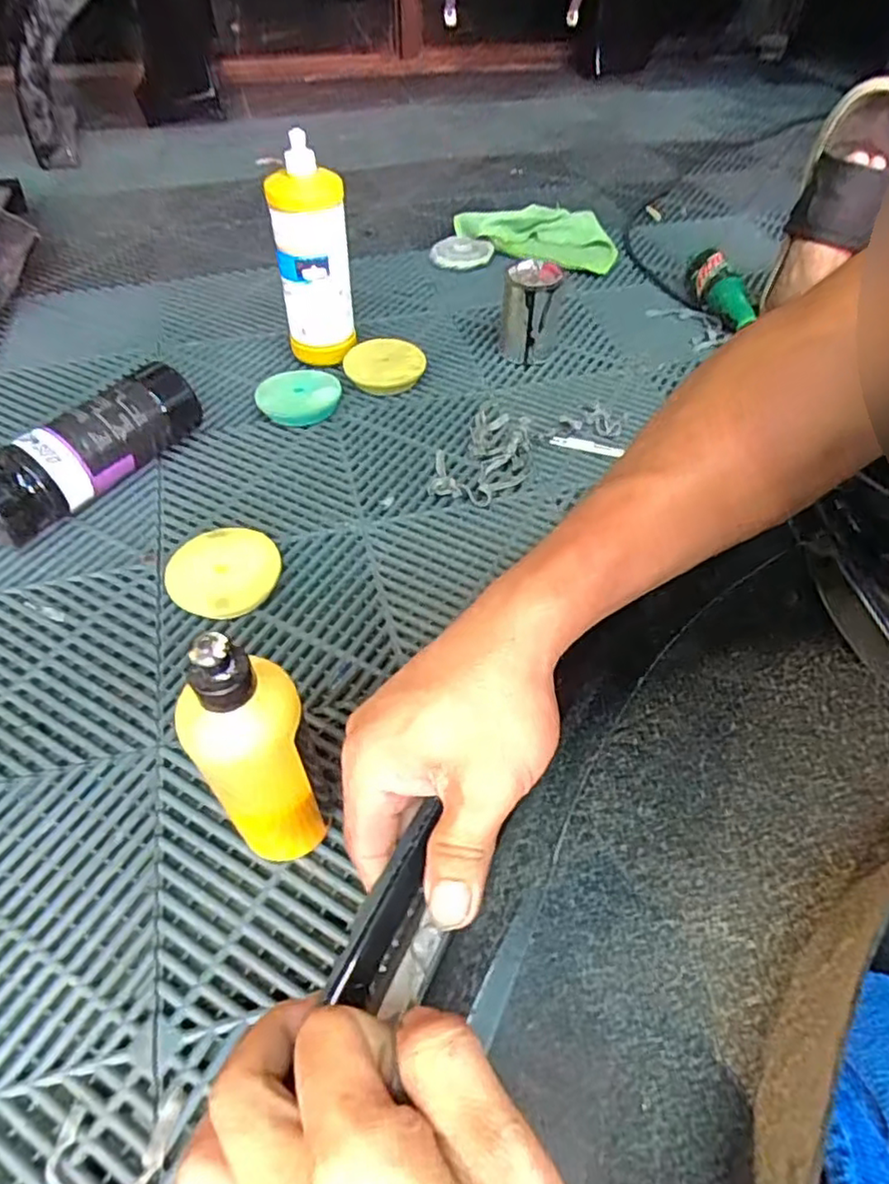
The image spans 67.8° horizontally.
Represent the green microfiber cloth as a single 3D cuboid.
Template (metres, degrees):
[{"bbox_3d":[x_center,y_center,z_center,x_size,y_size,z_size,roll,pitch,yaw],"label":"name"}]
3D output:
[{"bbox_3d":[0.147,-0.567,1.037,0.257,0.038,0.130,16,52,12],"label":"green microfiber cloth"}]

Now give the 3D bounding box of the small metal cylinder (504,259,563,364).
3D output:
[{"bbox_3d":[0.108,-0.352,0.834,0.068,0.104,0.069,14,52,10],"label":"small metal cylinder"}]

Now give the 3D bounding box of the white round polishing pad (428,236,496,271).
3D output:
[{"bbox_3d":[0.028,-0.512,1.001,0.095,0.021,0.056,-19,82,-16],"label":"white round polishing pad"}]

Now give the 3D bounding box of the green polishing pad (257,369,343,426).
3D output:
[{"bbox_3d":[-0.172,-0.232,0.779,0.094,0.027,0.091,-19,53,-15],"label":"green polishing pad"}]

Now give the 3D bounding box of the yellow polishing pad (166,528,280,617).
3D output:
[{"bbox_3d":[-0.201,-0.017,0.607,0.095,0.032,0.091,-10,51,-8],"label":"yellow polishing pad"}]

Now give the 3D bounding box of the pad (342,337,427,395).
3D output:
[{"bbox_3d":[-0.073,-0.278,0.817,0.098,0.030,0.082,-6,51,-5],"label":"pad"}]

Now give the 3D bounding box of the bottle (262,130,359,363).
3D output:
[{"bbox_3d":[-0.150,-0.377,0.771,0.078,0.234,0.075,-6,51,-5],"label":"bottle"}]

